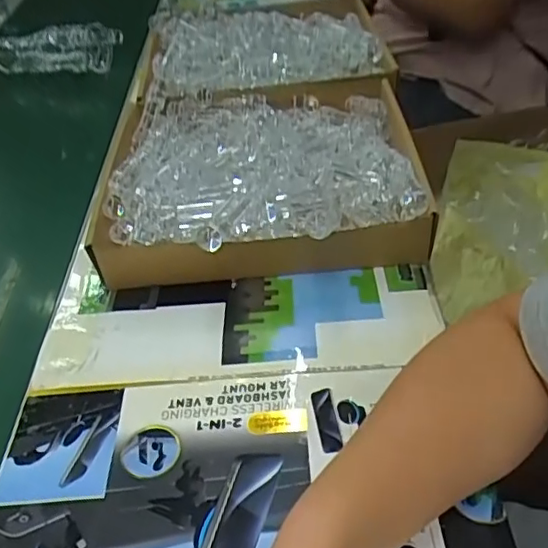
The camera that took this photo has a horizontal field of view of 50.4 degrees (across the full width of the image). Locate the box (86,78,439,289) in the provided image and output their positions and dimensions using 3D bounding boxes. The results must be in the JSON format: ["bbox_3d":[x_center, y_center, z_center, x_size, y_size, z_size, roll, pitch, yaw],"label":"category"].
[{"bbox_3d":[-0.013,-0.117,0.604,0.294,0.081,0.294,-5,43,3],"label":"box"}]

